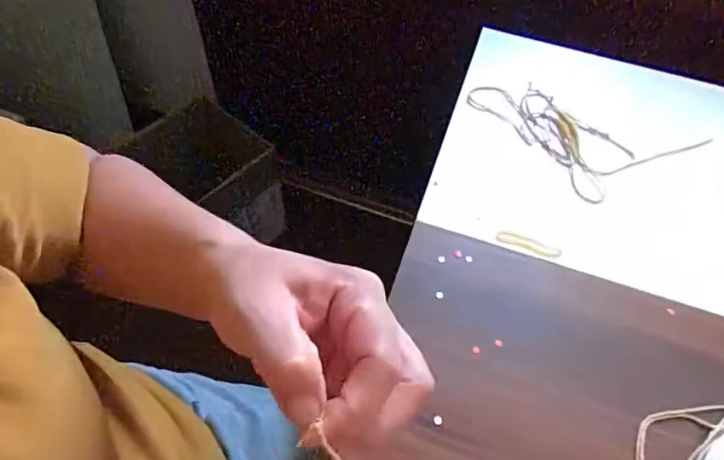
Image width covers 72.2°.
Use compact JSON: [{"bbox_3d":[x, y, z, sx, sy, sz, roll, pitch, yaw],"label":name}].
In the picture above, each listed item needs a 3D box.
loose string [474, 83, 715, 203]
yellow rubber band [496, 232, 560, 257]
[{"bbox_3d":[0.219,-0.110,0.503,0.151,0.011,0.180,-30,63,-21],"label":"loose string"},{"bbox_3d":[0.140,0.011,0.413,0.054,0.004,0.011,17,58,8],"label":"yellow rubber band"}]

